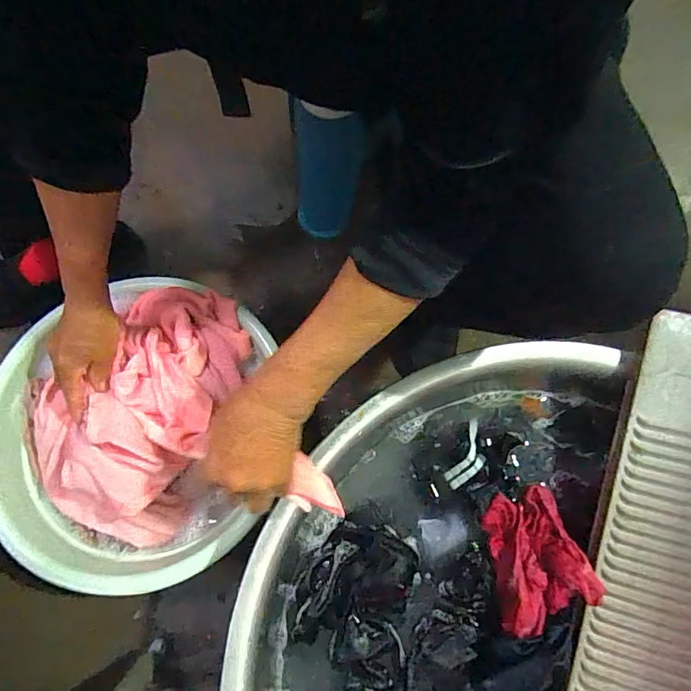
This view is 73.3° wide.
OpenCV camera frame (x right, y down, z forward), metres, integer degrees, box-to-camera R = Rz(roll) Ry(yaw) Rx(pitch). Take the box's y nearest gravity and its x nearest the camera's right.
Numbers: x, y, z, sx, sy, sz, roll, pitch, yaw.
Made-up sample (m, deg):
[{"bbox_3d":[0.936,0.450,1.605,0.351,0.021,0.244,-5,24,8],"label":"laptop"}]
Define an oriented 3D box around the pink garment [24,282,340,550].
[{"bbox_3d":[-0.219,0.071,0.550,0.350,0.130,0.289,-13,73,-3],"label":"pink garment"}]

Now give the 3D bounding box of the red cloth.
[{"bbox_3d":[0.197,0.225,0.497,0.099,0.026,0.125,-23,50,7],"label":"red cloth"}]

